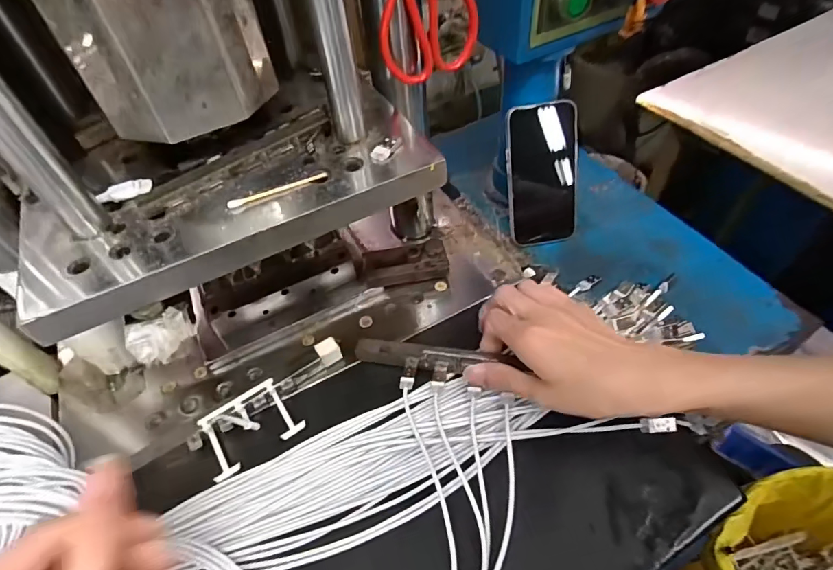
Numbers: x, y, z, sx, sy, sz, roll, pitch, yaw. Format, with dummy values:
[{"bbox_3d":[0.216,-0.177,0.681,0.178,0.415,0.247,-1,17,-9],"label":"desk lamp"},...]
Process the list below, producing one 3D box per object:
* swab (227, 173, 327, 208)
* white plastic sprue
[{"bbox_3d":[-0.095,-0.067,0.319,0.069,0.004,0.006,-23,53,-12],"label":"swab"},{"bbox_3d":[-0.144,0.121,0.399,0.076,0.015,0.055,-31,55,-17],"label":"white plastic sprue"}]

